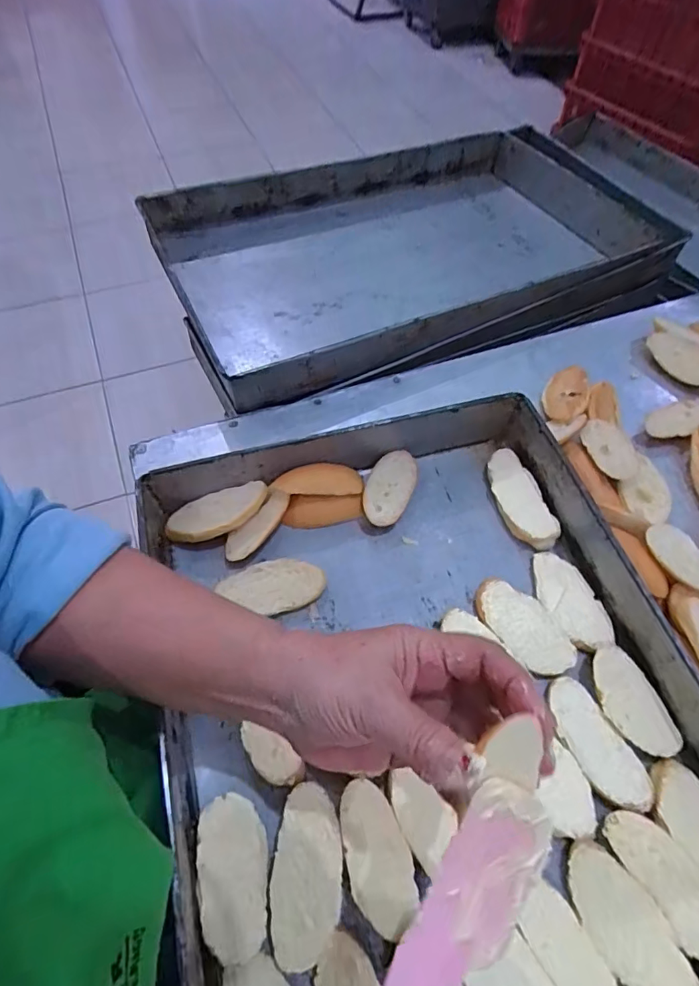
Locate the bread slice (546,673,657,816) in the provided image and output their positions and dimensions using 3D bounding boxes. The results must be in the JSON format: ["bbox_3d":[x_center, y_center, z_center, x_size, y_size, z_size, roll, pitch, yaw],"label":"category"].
[{"bbox_3d":[0.180,0.182,0.363,0.038,0.005,0.091,-24,60,-18],"label":"bread slice"}]

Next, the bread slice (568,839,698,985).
[{"bbox_3d":[0.172,0.269,0.308,0.040,0.018,0.091,-21,59,-17],"label":"bread slice"}]

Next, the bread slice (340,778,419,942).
[{"bbox_3d":[0.018,0.232,0.319,0.040,0.009,0.082,-10,57,-10],"label":"bread slice"}]

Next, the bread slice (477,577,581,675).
[{"bbox_3d":[0.143,0.108,0.409,0.048,0.010,0.088,-35,64,-24],"label":"bread slice"}]

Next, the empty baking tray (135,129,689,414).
[{"bbox_3d":[0.083,-0.343,0.699,0.641,0.083,0.380,-20,59,-16],"label":"empty baking tray"}]

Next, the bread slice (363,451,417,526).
[{"bbox_3d":[0.039,-0.003,0.479,0.041,0.025,0.078,21,57,11],"label":"bread slice"}]

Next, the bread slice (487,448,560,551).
[{"bbox_3d":[0.161,0.005,0.475,0.039,0.021,0.104,-9,57,-9],"label":"bread slice"}]

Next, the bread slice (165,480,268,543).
[{"bbox_3d":[-0.118,0.018,0.450,0.092,0.017,0.041,-22,45,-6],"label":"bread slice"}]

